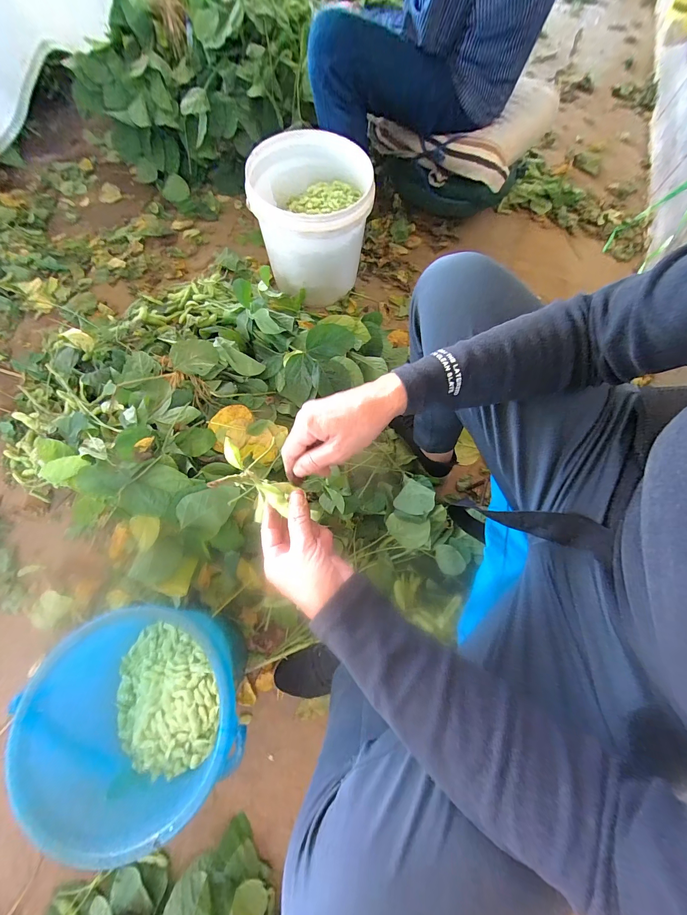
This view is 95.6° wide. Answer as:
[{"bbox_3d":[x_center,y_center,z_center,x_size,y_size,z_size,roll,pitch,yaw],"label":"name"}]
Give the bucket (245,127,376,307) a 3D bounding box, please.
[{"bbox_3d":[-0.073,-0.569,0.781,0.256,0.265,0.279,-1,71,2],"label":"bucket"}]

